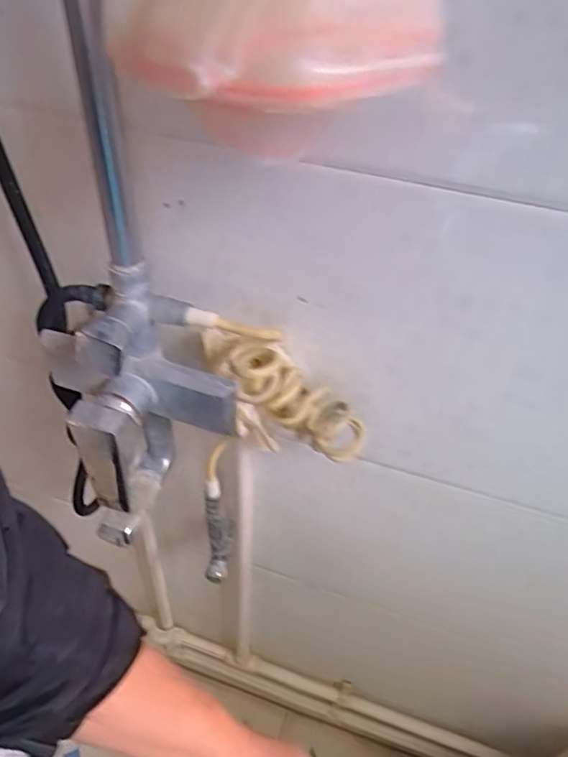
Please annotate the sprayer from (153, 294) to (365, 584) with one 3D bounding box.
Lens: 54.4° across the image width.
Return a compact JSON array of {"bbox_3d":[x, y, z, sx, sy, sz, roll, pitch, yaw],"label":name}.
[{"bbox_3d":[-0.025,0.086,0.557,0.177,0.364,0.066,15,45,8],"label":"sprayer"}]

